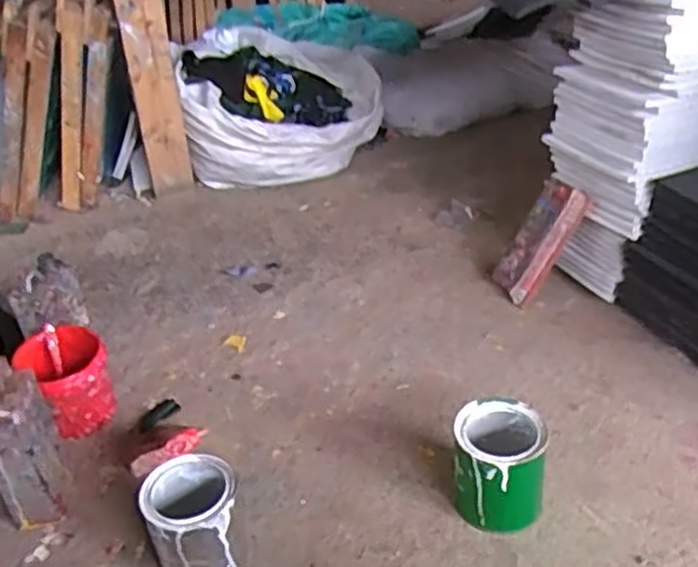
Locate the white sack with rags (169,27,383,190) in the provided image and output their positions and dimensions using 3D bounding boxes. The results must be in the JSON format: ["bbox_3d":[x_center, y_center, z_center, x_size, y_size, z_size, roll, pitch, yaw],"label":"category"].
[{"bbox_3d":[-0.162,-0.428,1.796,0.464,0.299,0.304,-1,33,7],"label":"white sack with rags"}]

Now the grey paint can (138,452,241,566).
[{"bbox_3d":[-0.180,0.288,0.871,0.106,0.130,0.106,-4,32,2],"label":"grey paint can"}]

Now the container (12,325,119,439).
[{"bbox_3d":[-0.418,0.155,1.108,0.125,0.135,0.135,-18,35,-20],"label":"container"}]

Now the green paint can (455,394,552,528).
[{"bbox_3d":[0.189,0.230,0.914,0.107,0.128,0.119,4,33,14],"label":"green paint can"}]

